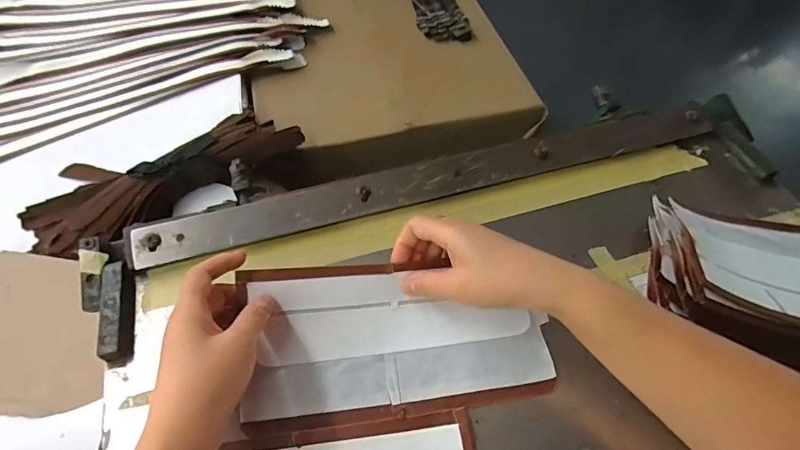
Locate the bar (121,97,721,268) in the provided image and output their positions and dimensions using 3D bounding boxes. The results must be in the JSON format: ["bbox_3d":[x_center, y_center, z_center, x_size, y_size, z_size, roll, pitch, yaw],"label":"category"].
[{"bbox_3d":[0.049,-0.050,0.439,0.566,0.017,0.040,-14,56,-11],"label":"bar"}]

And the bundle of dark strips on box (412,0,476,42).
[{"bbox_3d":[0.062,-0.447,0.905,0.116,0.019,0.289,-14,56,-12],"label":"bundle of dark strips on box"}]

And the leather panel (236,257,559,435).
[{"bbox_3d":[0.001,0.083,0.347,0.219,0.022,0.108,-3,70,-8],"label":"leather panel"}]

